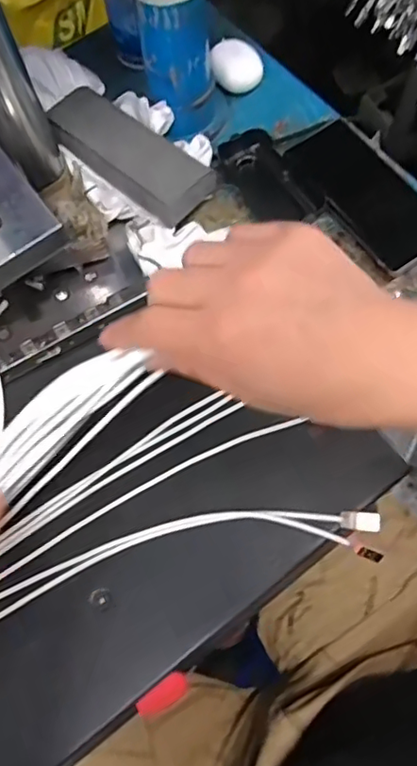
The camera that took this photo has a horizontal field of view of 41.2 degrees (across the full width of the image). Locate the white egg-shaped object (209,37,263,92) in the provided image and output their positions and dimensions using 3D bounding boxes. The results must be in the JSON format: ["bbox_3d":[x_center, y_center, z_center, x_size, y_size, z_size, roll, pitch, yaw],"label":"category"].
[{"bbox_3d":[0.029,-0.310,0.547,0.049,0.036,0.042,1,69,3],"label":"white egg-shaped object"}]

